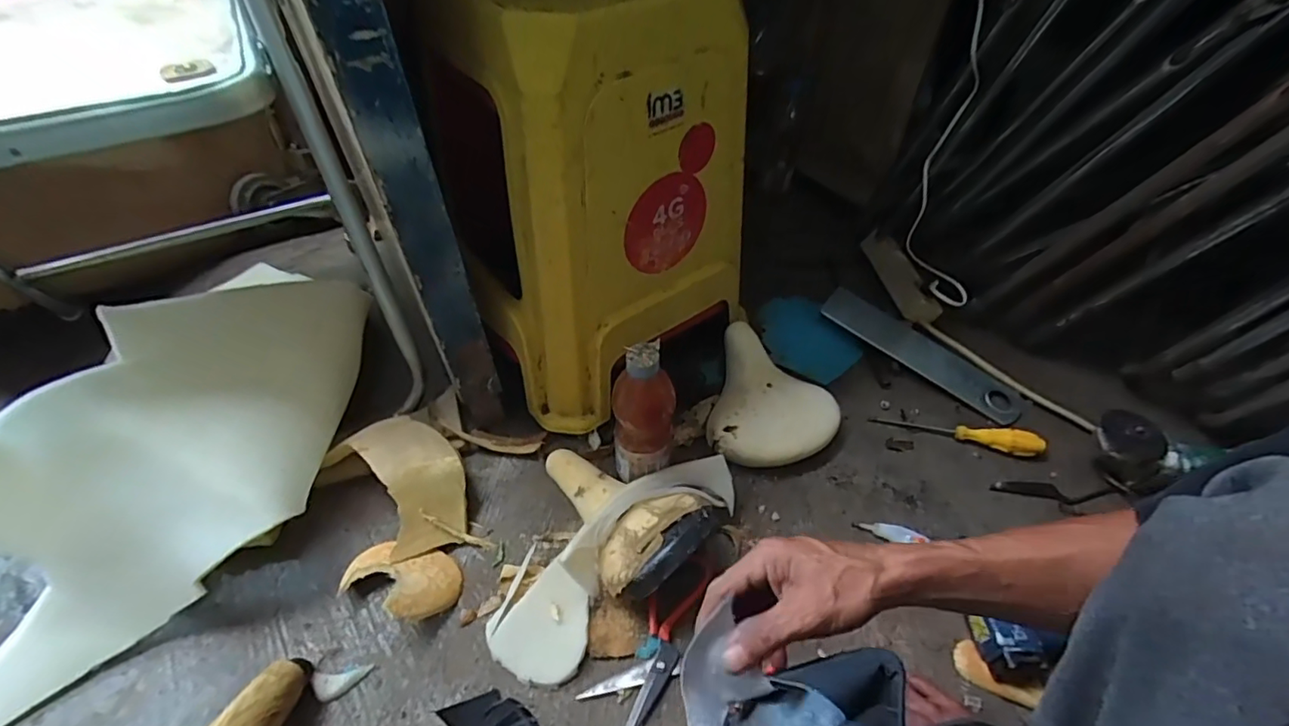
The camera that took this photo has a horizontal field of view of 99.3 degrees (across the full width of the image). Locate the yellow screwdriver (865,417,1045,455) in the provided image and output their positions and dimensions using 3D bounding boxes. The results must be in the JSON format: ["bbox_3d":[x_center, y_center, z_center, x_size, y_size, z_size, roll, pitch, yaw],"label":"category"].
[{"bbox_3d":[0.427,0.087,0.746,0.217,0.025,0.031,13,49,8],"label":"yellow screwdriver"}]

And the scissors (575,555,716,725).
[{"bbox_3d":[0.017,0.284,0.568,0.082,0.019,0.200,31,54,22],"label":"scissors"}]

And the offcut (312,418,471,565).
[{"bbox_3d":[-0.288,0.135,0.639,0.131,0.085,0.179,-31,57,-27],"label":"offcut"}]

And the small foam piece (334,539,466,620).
[{"bbox_3d":[-0.259,0.227,0.585,0.122,0.049,0.081,17,49,11],"label":"small foam piece"}]

